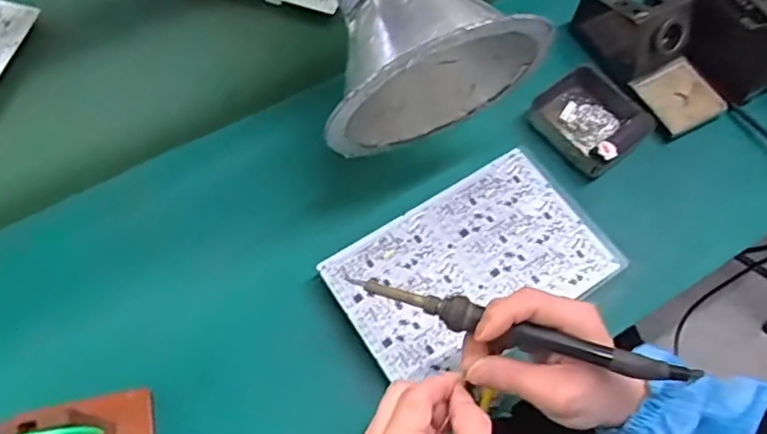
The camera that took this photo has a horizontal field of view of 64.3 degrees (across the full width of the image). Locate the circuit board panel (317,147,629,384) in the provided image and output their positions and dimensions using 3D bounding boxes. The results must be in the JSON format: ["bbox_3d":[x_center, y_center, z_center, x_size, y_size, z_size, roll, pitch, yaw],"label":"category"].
[{"bbox_3d":[0.071,0.038,0.495,0.209,0.013,0.132,-29,69,-16],"label":"circuit board panel"}]

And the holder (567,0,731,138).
[{"bbox_3d":[0.256,-0.159,0.576,0.075,0.071,0.158,-26,68,-15],"label":"holder"}]

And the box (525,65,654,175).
[{"bbox_3d":[0.190,-0.092,0.559,0.085,0.038,0.094,-36,70,-17],"label":"box"}]

